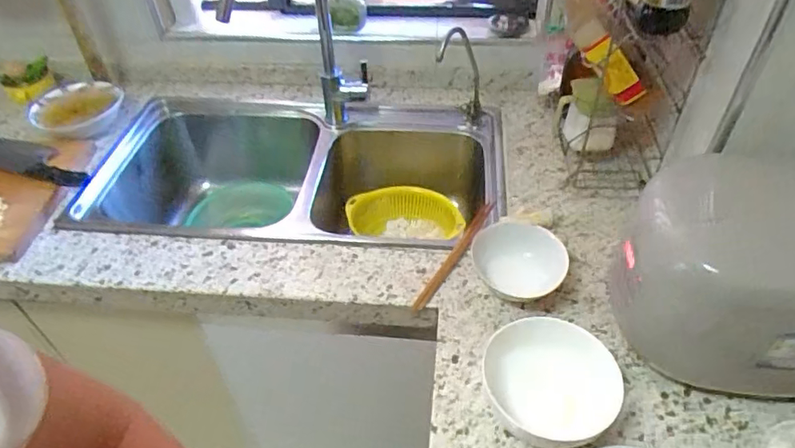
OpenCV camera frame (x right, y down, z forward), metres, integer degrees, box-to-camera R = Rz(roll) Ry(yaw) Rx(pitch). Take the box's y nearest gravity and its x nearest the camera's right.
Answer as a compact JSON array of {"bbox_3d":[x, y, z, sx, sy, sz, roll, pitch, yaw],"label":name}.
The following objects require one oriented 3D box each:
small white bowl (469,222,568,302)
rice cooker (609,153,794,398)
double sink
[{"bbox_3d":[0.173,0.054,0.784,0.135,0.062,0.106,20,51,22],"label":"small white bowl"},{"bbox_3d":[0.413,0.066,0.652,0.263,0.208,0.213,16,49,18],"label":"rice cooker"},{"bbox_3d":[-0.206,-0.057,1.096,0.798,0.215,0.354,2,46,6],"label":"double sink"}]

